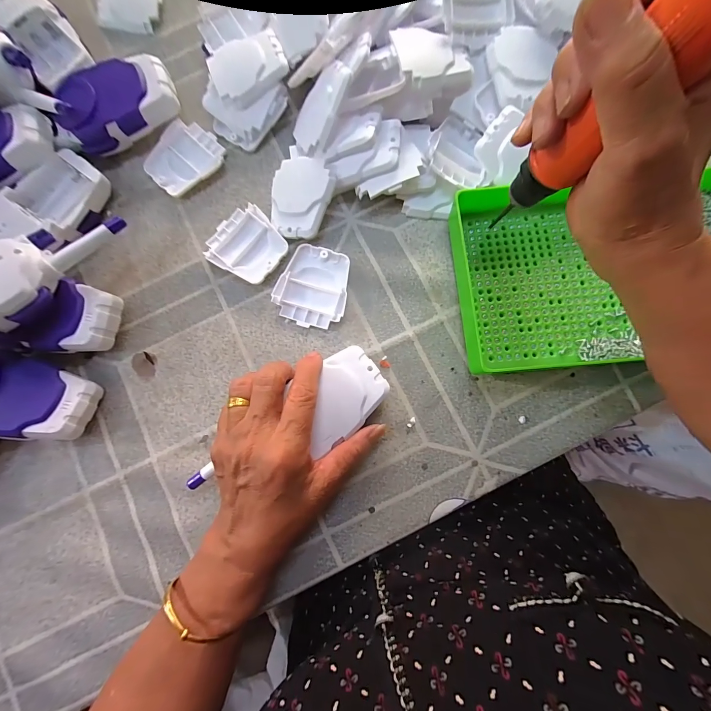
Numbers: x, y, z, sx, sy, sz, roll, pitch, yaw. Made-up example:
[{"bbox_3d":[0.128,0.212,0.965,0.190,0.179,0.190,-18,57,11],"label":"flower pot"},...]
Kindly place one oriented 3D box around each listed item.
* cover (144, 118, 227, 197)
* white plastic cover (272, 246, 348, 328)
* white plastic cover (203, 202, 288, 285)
[{"bbox_3d":[-0.155,-0.179,0.296,0.064,0.010,0.055,-45,84,-3],"label":"cover"},{"bbox_3d":[-0.035,-0.059,0.283,0.059,0.010,0.066,17,85,4],"label":"white plastic cover"},{"bbox_3d":[-0.095,-0.096,0.288,0.065,0.010,0.059,42,87,6],"label":"white plastic cover"}]

